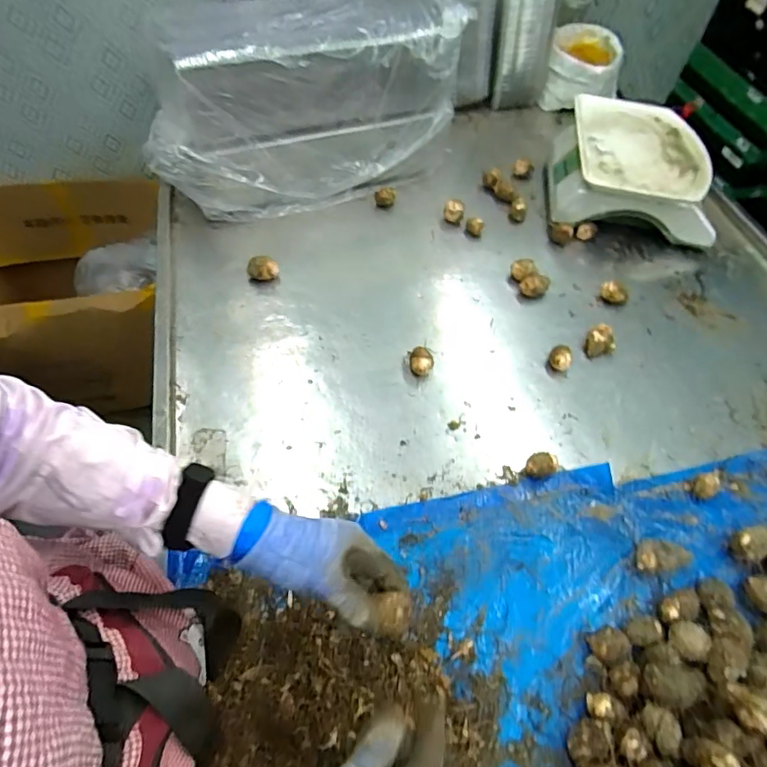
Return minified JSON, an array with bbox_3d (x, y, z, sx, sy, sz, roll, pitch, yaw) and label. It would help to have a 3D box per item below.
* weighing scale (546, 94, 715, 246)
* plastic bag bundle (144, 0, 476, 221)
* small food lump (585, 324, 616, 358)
[{"bbox_3d":[0.467,-0.405,0.959,0.284,0.105,0.274,8,56,1],"label":"weighing scale"},{"bbox_3d":[-0.139,-0.471,0.866,0.512,0.259,0.182,-21,60,-18],"label":"plastic bag bundle"},{"bbox_3d":[0.335,-0.062,0.790,0.033,0.044,0.035,-20,60,-17],"label":"small food lump"}]

